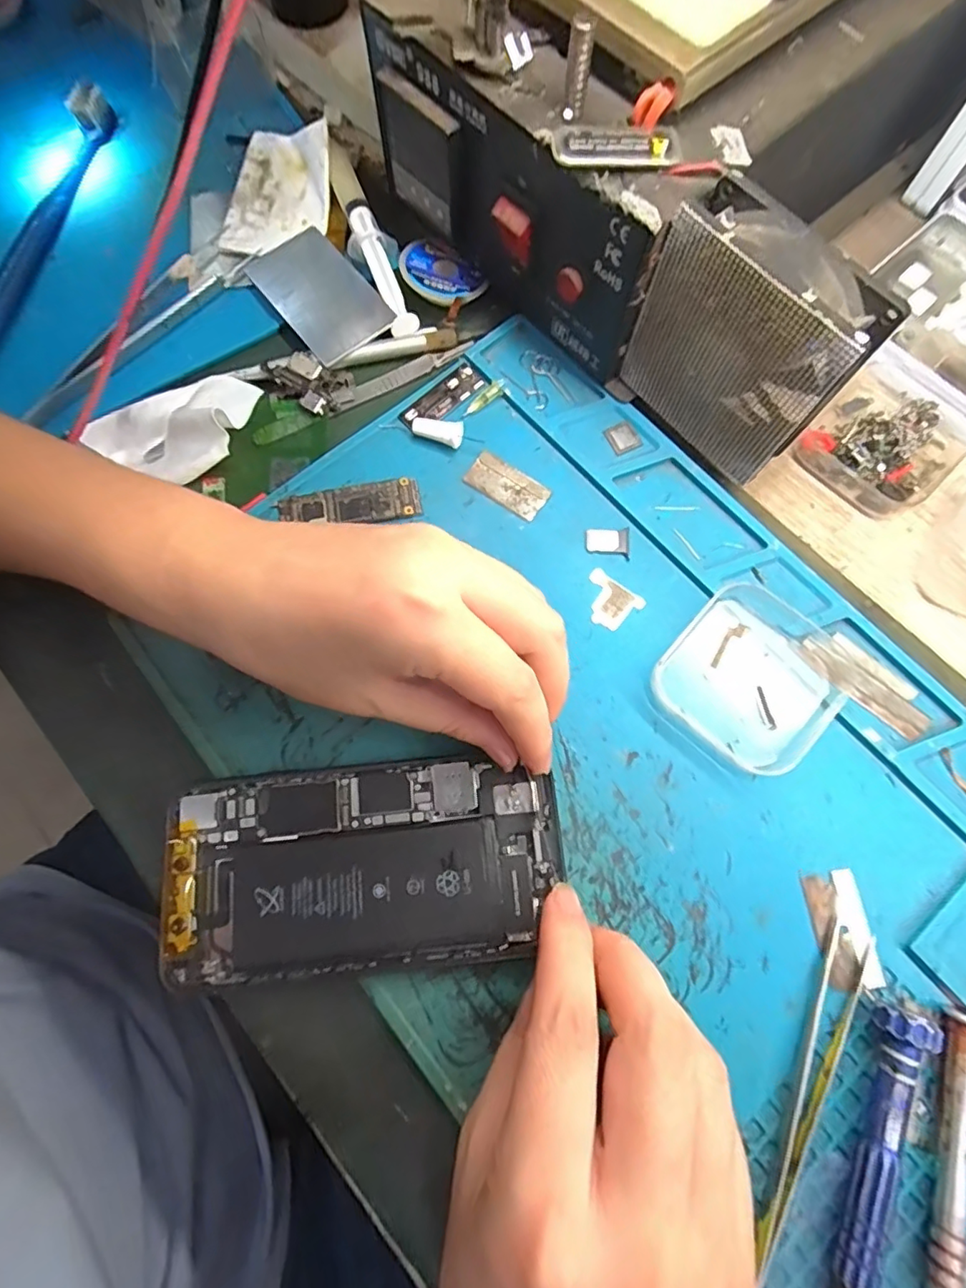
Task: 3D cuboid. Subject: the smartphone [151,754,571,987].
[{"bbox_3d":[-0.044,0.085,0.210,0.147,0.005,0.071,-6,74,-2],"label":"smartphone"}]

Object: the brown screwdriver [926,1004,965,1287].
[{"bbox_3d":[0.150,0.179,0.179,0.010,0.012,0.111,18,76,7],"label":"brown screwdriver"}]

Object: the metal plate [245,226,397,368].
[{"bbox_3d":[-0.082,-0.177,0.279,0.043,0.004,0.076,-38,77,-2],"label":"metal plate"}]

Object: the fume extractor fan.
[{"bbox_3d":[0.100,-0.116,0.221,0.081,0.087,0.031,40,79,11],"label":"fume extractor fan"}]

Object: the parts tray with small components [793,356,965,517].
[{"bbox_3d":[0.188,-0.095,0.255,0.059,0.019,0.062,43,80,12],"label":"parts tray with small components"}]

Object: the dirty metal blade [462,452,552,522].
[{"bbox_3d":[0.011,-0.073,0.256,0.037,0.004,0.018,33,78,10],"label":"dirty metal blade"}]

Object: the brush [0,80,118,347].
[{"bbox_3d":[-0.237,-0.217,0.292,0.027,0.025,0.181,10,75,4],"label":"brush"}]

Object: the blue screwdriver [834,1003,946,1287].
[{"bbox_3d":[0.122,0.180,0.176,0.014,0.018,0.120,20,76,7],"label":"blue screwdriver"}]

